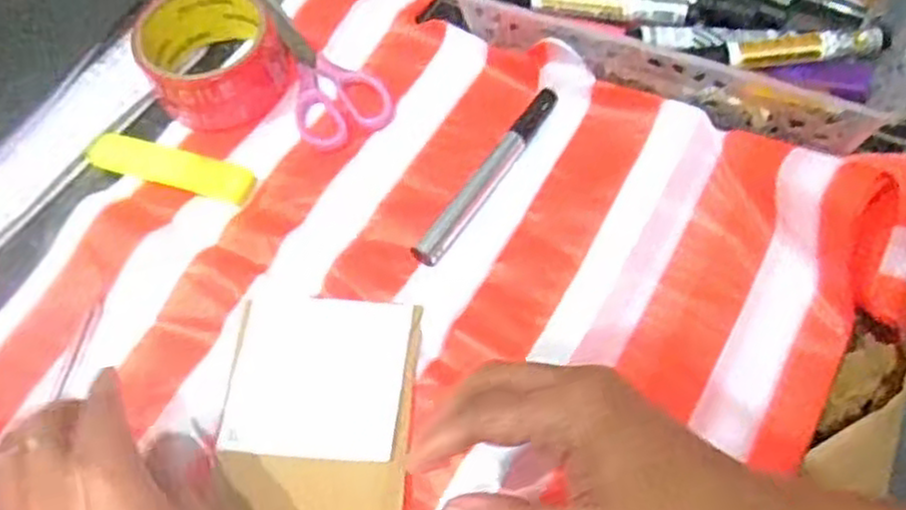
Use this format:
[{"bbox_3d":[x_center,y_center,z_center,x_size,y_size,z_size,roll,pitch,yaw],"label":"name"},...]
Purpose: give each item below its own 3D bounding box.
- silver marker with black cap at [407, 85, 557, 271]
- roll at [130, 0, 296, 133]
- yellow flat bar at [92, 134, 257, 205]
[{"bbox_3d":[0.023,-0.048,0.460,0.017,0.011,0.137,32,68,20],"label":"silver marker with black cap"},{"bbox_3d":[-0.153,-0.129,0.501,0.087,0.043,0.089,-2,61,3],"label":"roll"},{"bbox_3d":[-0.174,-0.054,0.482,0.114,0.008,0.025,18,64,13],"label":"yellow flat bar"}]

